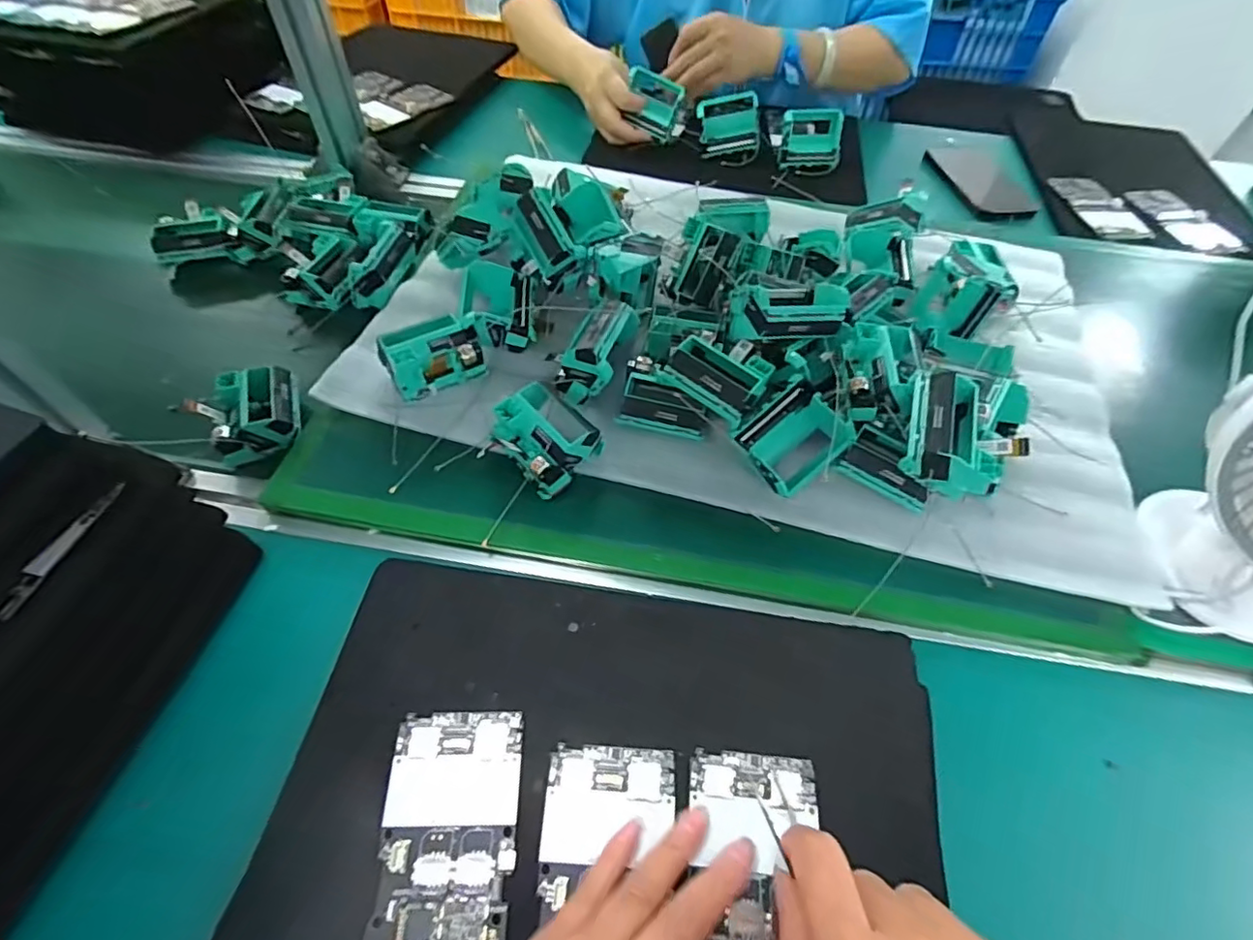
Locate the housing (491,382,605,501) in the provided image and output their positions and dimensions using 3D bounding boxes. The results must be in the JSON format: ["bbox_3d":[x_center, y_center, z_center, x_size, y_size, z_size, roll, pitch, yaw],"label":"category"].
[{"bbox_3d":[-0.060,-0.025,0.423,0.057,0.039,0.068,-37,65,-25],"label":"housing"}]

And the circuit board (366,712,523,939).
[{"bbox_3d":[-0.089,0.189,0.286,0.065,0.006,0.128,0,55,-4],"label":"circuit board"}]

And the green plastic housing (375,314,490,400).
[{"bbox_3d":[-0.155,-0.091,0.465,0.074,0.040,0.053,-32,63,-23],"label":"green plastic housing"}]

